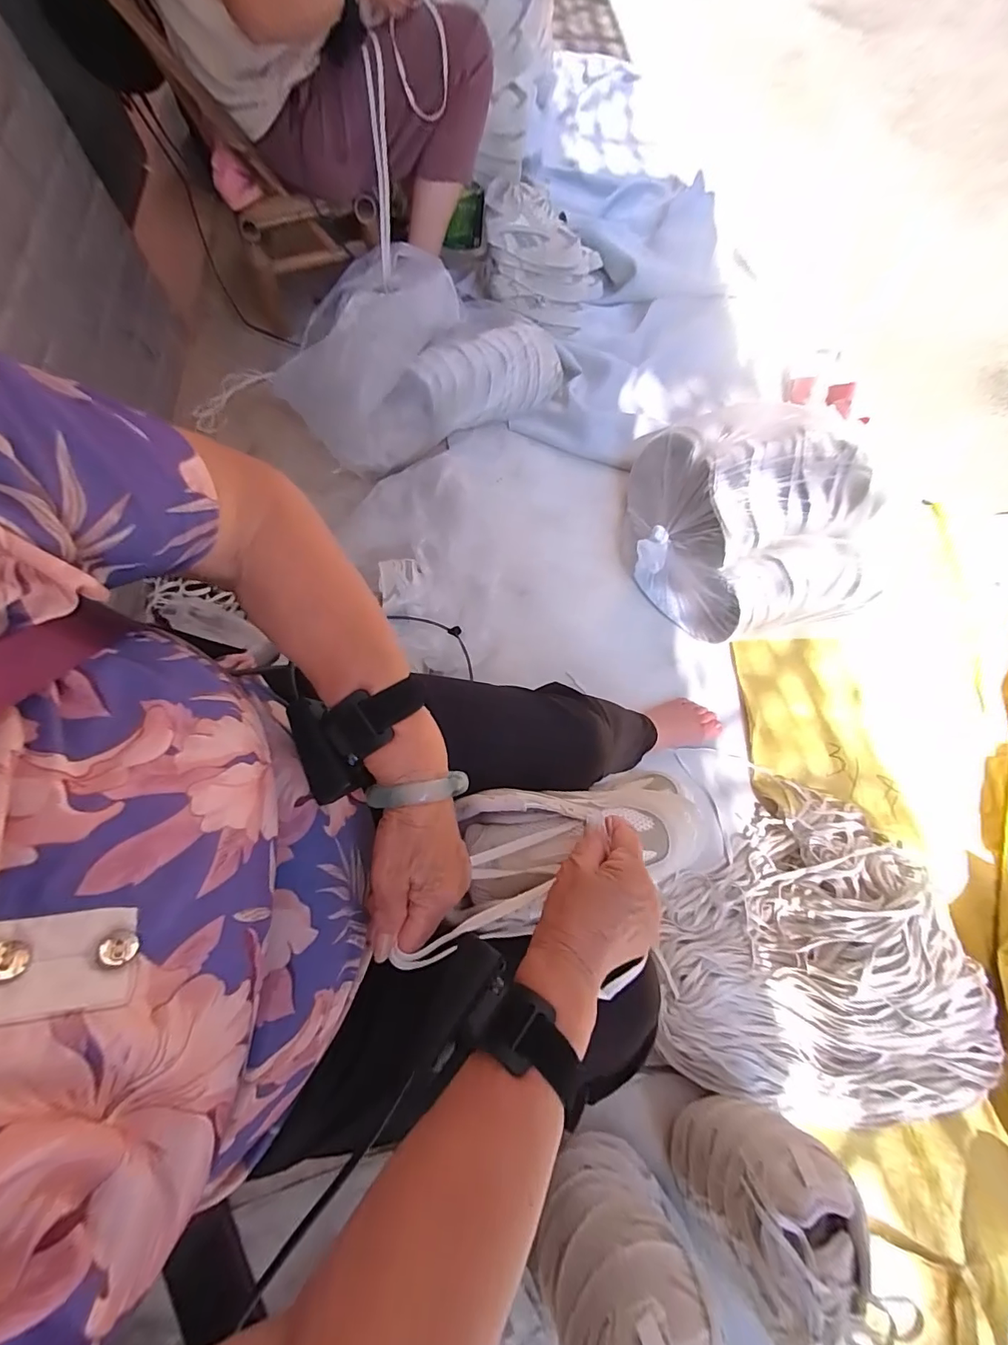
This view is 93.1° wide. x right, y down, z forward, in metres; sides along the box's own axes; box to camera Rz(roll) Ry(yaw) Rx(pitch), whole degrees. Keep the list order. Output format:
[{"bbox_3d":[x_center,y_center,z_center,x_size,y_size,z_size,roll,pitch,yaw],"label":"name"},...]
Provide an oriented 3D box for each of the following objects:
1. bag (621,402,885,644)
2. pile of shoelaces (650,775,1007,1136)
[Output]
[{"bbox_3d":[0.433,-0.286,0.892,0.387,0.222,0.420,-11,71,-6],"label":"bag"},{"bbox_3d":[0.460,0.401,0.708,0.427,0.117,0.432,1,70,-2],"label":"pile of shoelaces"}]

